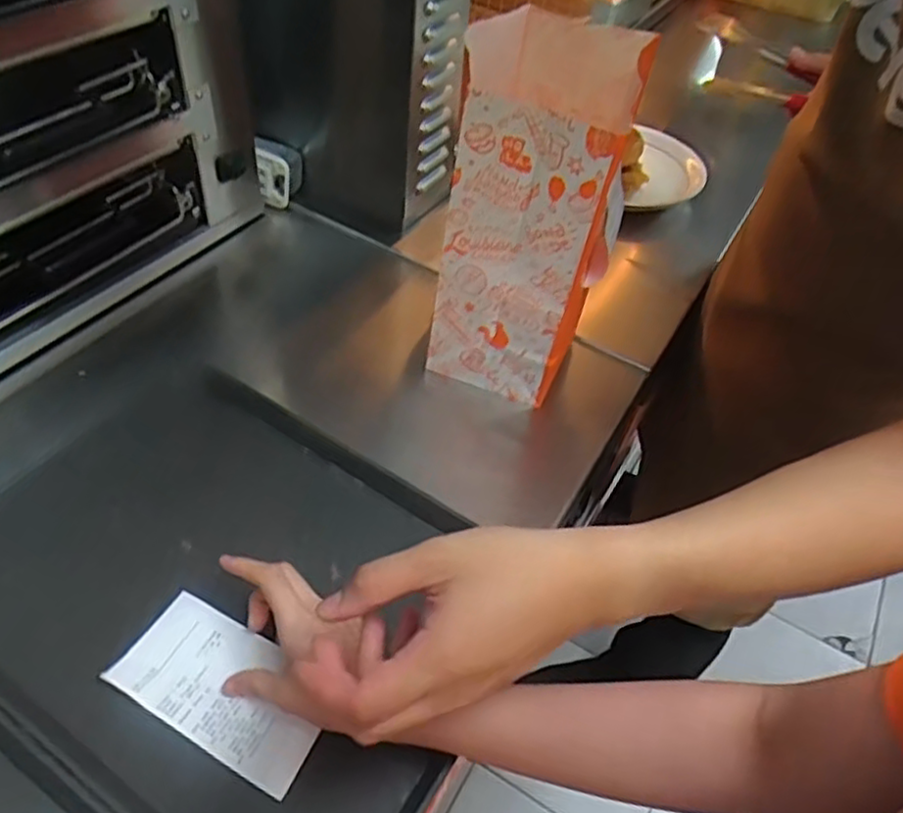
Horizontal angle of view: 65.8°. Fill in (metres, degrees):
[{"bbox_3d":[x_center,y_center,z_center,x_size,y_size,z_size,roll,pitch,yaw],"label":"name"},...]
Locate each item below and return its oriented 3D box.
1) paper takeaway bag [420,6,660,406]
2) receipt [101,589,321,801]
[{"bbox_3d":[0.070,-0.176,0.655,0.132,0.296,0.201,14,49,6],"label":"paper takeaway bag"},{"bbox_3d":[-0.154,0.192,0.480,0.143,0.010,0.076,25,50,15],"label":"receipt"}]

